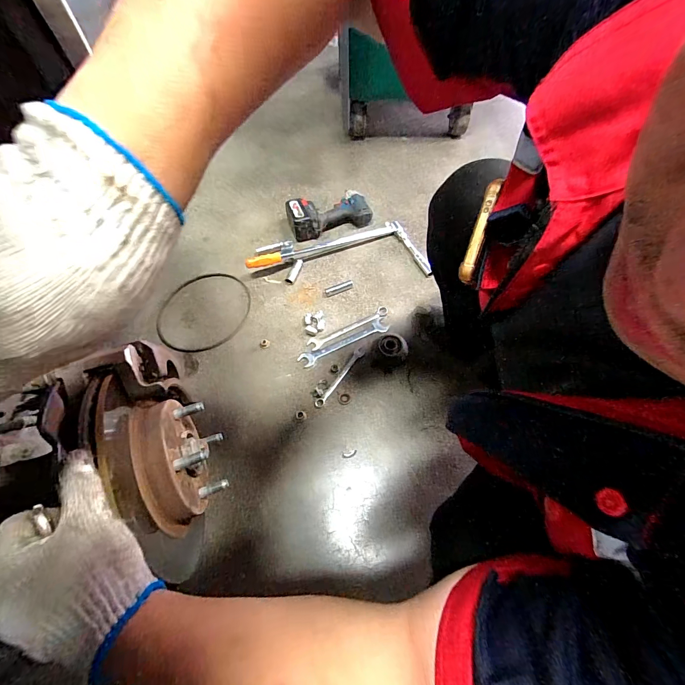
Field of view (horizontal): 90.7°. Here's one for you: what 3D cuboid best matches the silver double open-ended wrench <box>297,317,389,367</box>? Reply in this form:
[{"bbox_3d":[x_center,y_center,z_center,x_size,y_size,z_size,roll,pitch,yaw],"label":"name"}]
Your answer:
[{"bbox_3d":[0.004,-0.001,0.867,0.241,0.005,0.043,-25,63,-11],"label":"silver double open-ended wrench"}]

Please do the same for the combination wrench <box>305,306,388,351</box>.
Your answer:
[{"bbox_3d":[0.019,-0.040,0.889,0.230,0.008,0.034,-25,63,-11],"label":"combination wrench"}]

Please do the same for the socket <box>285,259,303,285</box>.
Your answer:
[{"bbox_3d":[-0.141,-0.204,0.983,0.031,0.019,0.087,15,63,11],"label":"socket"}]

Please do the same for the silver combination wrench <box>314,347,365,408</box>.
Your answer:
[{"bbox_3d":[-0.006,0.081,0.816,0.023,0.010,0.182,34,68,20],"label":"silver combination wrench"}]

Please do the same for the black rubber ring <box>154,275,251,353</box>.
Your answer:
[{"bbox_3d":[-0.382,-0.090,0.936,0.261,0.014,0.245,-1,61,2],"label":"black rubber ring"}]

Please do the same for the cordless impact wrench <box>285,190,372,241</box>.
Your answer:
[{"bbox_3d":[-0.046,-0.405,1.055,0.253,0.079,0.112,-19,62,-7],"label":"cordless impact wrench"}]

